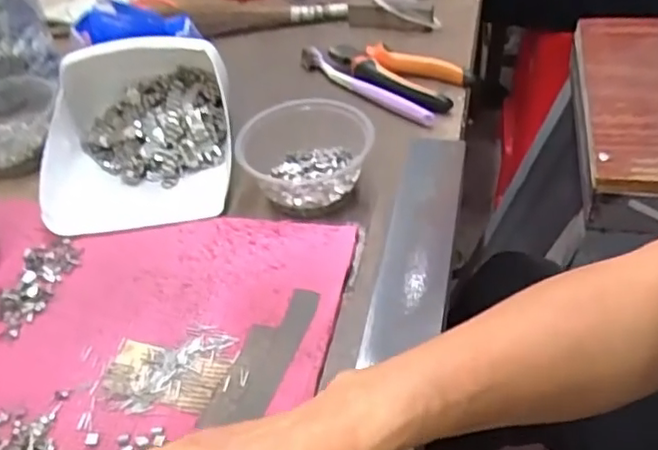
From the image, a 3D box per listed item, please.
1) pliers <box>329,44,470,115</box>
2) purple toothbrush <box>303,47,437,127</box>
[{"bbox_3d":[0.064,-0.152,0.622,0.144,0.021,0.070,28,54,30],"label":"pliers"},{"bbox_3d":[0.031,-0.139,0.617,0.014,0.013,0.180,-35,51,-26],"label":"purple toothbrush"}]

